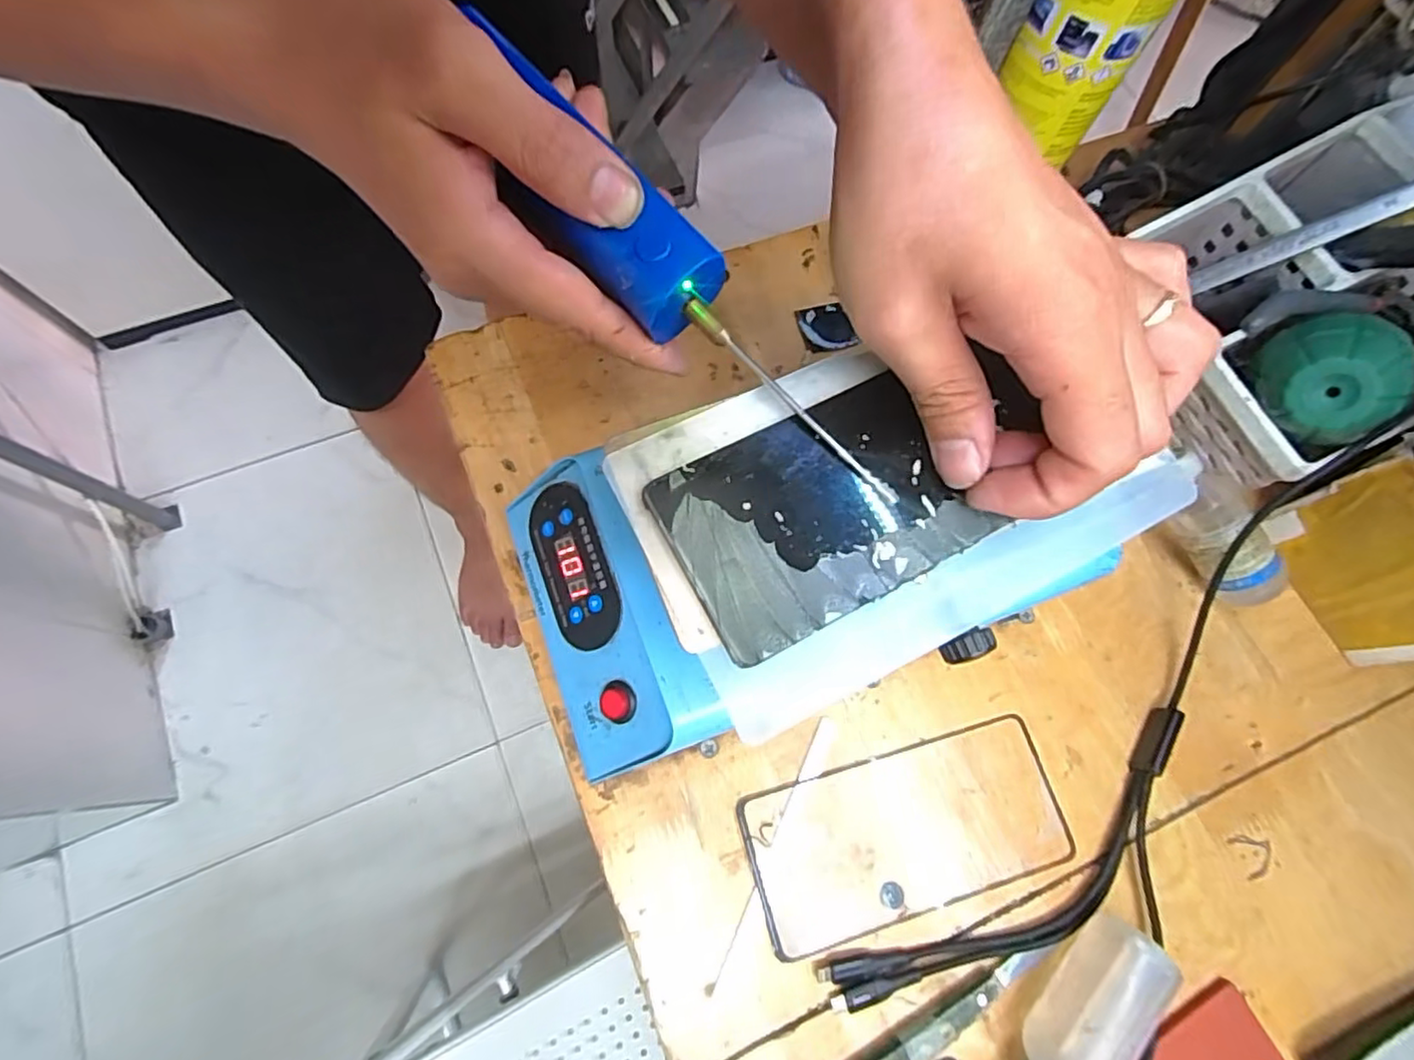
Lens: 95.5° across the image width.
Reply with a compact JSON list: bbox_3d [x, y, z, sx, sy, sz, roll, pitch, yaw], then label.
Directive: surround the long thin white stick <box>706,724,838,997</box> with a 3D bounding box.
[{"bbox_3d":[0.034,0.151,0.302,0.009,0.004,0.129,26,72,6],"label":"long thin white stick"}]

